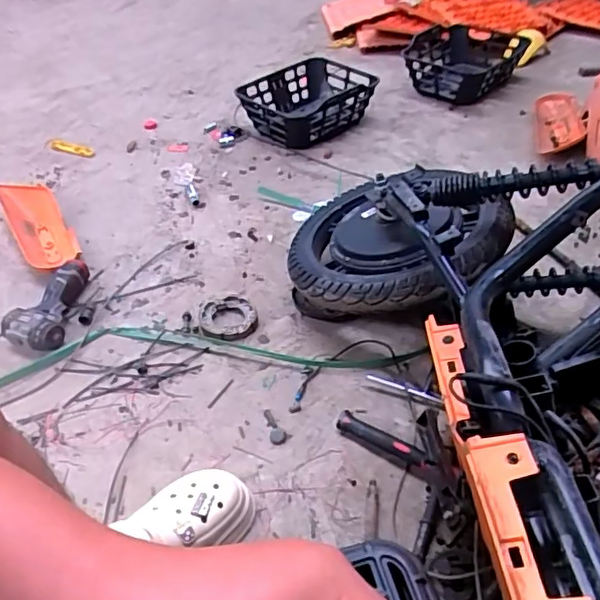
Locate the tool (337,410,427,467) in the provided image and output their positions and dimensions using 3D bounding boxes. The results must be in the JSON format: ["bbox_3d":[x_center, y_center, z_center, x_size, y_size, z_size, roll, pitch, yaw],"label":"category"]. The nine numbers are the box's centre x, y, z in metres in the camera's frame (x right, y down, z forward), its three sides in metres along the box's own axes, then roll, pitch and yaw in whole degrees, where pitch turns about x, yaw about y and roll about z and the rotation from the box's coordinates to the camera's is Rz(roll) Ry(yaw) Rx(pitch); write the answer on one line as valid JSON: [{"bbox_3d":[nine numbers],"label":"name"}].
[{"bbox_3d":[0.119,0.204,0.852,0.142,0.029,0.026,23,50,27],"label":"tool"}]

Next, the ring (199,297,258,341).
[{"bbox_3d":[-0.131,0.035,1.059,0.105,0.014,0.101,-2,43,2],"label":"ring"}]

